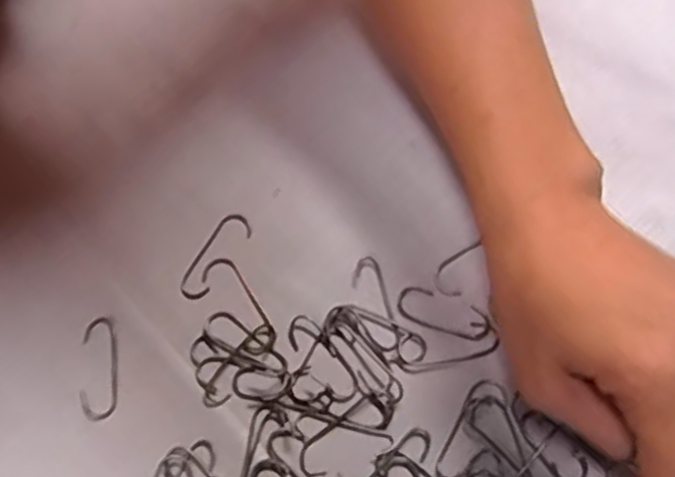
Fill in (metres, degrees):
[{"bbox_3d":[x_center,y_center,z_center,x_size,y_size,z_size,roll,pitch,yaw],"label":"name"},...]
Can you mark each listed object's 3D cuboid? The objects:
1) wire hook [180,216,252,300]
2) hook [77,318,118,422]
[{"bbox_3d":[-0.055,0.007,0.316,0.015,0.004,0.043,32,74,13],"label":"wire hook"},{"bbox_3d":[-0.101,0.054,0.301,0.016,0.004,0.043,-8,69,-1],"label":"hook"}]

